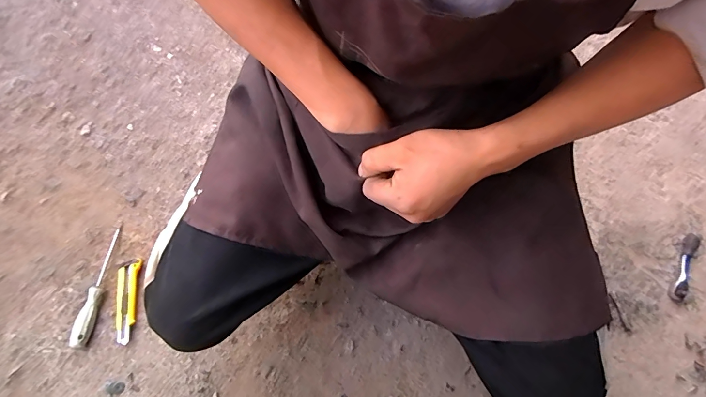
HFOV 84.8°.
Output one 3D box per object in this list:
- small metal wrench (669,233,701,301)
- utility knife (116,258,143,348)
[{"bbox_3d":[0.604,0.124,0.704,0.027,0.010,0.127,25,76,6],"label":"small metal wrench"},{"bbox_3d":[-0.410,0.184,0.698,0.033,0.014,0.143,-4,75,-2],"label":"utility knife"}]

